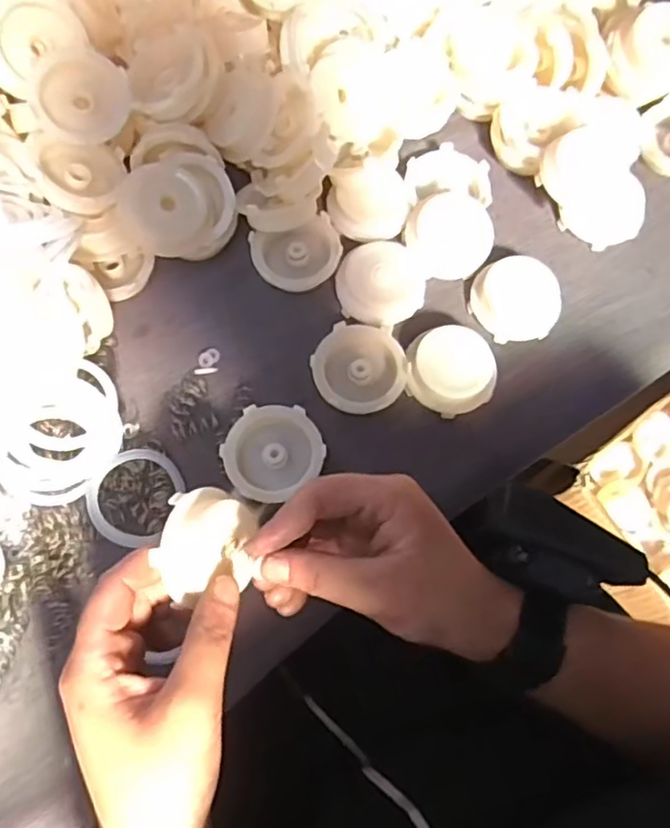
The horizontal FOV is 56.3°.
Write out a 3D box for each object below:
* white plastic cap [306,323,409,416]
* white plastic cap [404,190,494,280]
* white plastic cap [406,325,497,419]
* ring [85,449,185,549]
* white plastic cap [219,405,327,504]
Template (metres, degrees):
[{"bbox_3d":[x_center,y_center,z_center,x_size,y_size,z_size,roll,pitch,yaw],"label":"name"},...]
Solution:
[{"bbox_3d":[0.014,-0.026,0.366,0.053,0.016,0.051,0,73,-1],"label":"white plastic cap"},{"bbox_3d":[0.072,-0.111,0.391,0.053,0.016,0.052,-4,98,-5],"label":"white plastic cap"},{"bbox_3d":[0.068,-0.025,0.367,0.051,0.021,0.048,0,73,-1],"label":"white plastic cap"},{"bbox_3d":[-0.110,0.044,0.338,0.047,0.008,0.053,28,62,-13],"label":"ring"},{"bbox_3d":[-0.035,0.020,0.350,0.053,0.014,0.049,0,73,-1],"label":"white plastic cap"}]

